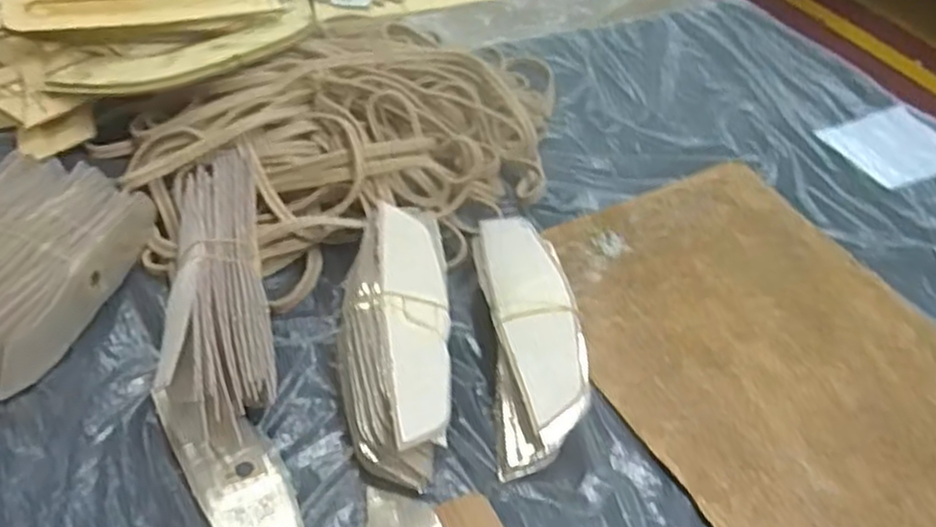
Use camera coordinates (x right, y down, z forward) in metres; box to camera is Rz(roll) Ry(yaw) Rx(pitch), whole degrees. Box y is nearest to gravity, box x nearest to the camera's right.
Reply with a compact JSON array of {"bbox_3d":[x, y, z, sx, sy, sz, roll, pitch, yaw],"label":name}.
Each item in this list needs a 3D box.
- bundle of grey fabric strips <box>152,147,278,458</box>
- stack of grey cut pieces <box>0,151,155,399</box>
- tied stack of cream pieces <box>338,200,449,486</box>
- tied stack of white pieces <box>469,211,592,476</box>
[{"bbox_3d":[-0.178,0.018,0.521,0.069,0.068,0.227,-7,48,-14],"label":"bundle of grey fabric strips"},{"bbox_3d":[-0.316,0.004,0.522,0.117,0.060,0.192,14,47,6],"label":"stack of grey cut pieces"},{"bbox_3d":[-0.050,0.046,0.512,0.074,0.068,0.199,3,46,-5],"label":"tied stack of cream pieces"},{"bbox_3d":[0.044,0.046,0.523,0.068,0.029,0.191,-16,56,16],"label":"tied stack of white pieces"}]

